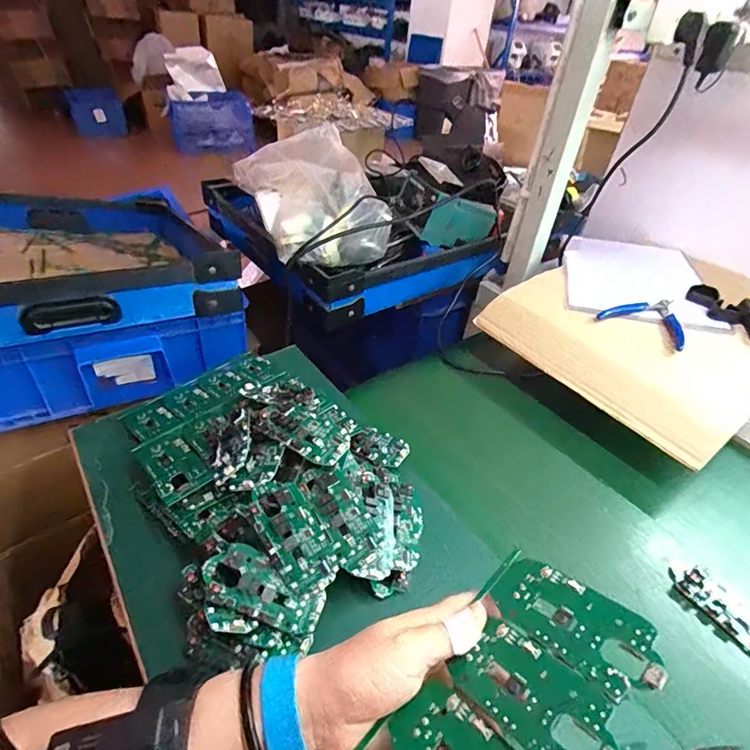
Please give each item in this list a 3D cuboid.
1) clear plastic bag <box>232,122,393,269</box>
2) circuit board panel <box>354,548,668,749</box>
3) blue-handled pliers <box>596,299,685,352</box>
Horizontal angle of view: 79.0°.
[{"bbox_3d":[-0.102,-0.304,0.795,0.214,0.144,0.268,-15,43,-24],"label":"clear plastic bag"},{"bbox_3d":[0.063,0.186,0.241,0.187,0.013,0.097,-42,36,-22],"label":"circuit board panel"},{"bbox_3d":[0.388,-0.080,0.637,0.099,0.020,0.109,-30,50,-36],"label":"blue-handled pliers"}]

